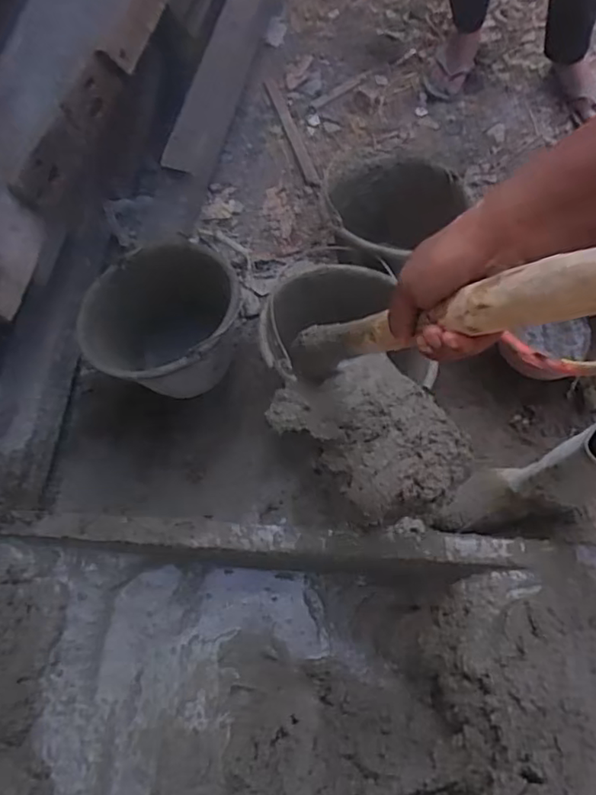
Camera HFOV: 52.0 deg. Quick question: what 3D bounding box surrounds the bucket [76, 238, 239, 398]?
[{"bbox_3d":[-0.252,-0.120,1.155,0.300,0.199,0.244,-11,63,-1],"label":"bucket"}]

